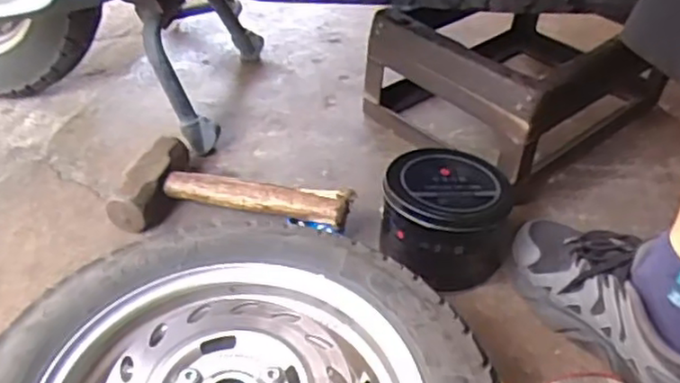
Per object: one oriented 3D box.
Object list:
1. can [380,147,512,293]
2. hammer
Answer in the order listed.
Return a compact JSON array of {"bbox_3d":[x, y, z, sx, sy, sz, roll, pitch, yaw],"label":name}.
[{"bbox_3d":[0.105,0.029,0.698,0.122,0.095,0.127,1,39,-1],"label":"can"},{"bbox_3d":[-0.113,0.003,0.751,0.251,0.057,0.123,5,39,5],"label":"hammer"}]

